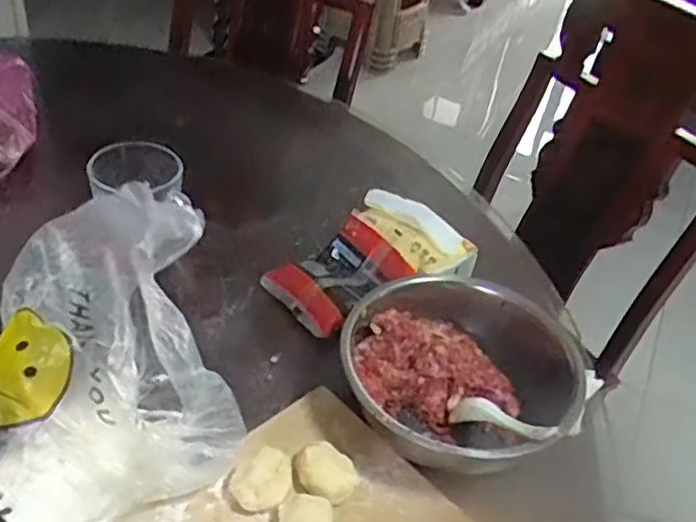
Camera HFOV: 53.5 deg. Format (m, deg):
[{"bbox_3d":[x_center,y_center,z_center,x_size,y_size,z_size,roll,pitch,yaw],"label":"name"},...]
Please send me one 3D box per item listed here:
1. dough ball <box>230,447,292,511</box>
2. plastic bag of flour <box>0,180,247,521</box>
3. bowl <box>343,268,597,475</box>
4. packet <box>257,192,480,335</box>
[{"bbox_3d":[-0.072,0.181,0.573,0.048,0.039,0.044,6,40,-5],"label":"dough ball"},{"bbox_3d":[-0.206,0.077,0.607,0.193,0.165,0.253,-3,42,-15],"label":"plastic bag of flour"},{"bbox_3d":[0.108,0.113,0.674,0.218,0.094,0.232,6,40,-5],"label":"bowl"},{"bbox_3d":[0.027,-0.004,0.795,0.206,0.072,0.144,-23,50,-33],"label":"packet"}]

